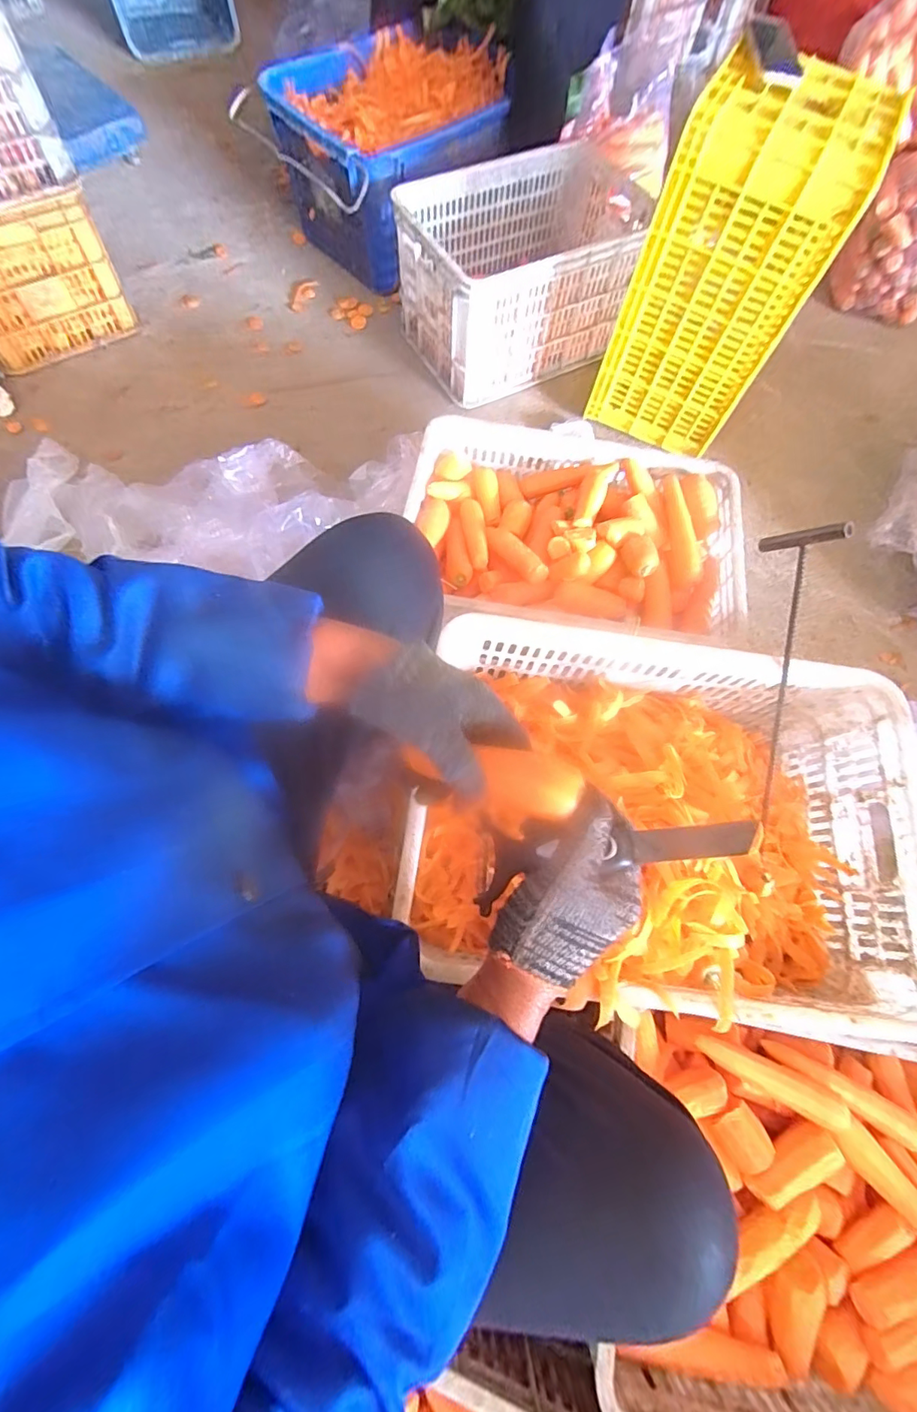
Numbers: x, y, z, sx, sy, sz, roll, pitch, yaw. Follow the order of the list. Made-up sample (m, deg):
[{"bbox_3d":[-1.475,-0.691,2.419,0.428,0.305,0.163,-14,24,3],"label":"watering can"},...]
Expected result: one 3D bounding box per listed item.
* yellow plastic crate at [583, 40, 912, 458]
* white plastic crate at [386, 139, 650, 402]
[{"bbox_3d":[0.511,-0.832,0.974,0.297,0.492,0.263,25,71,6],"label":"yellow plastic crate"},{"bbox_3d":[0.168,-1.023,1.163,0.563,0.252,0.348,-24,73,-11],"label":"white plastic crate"}]

